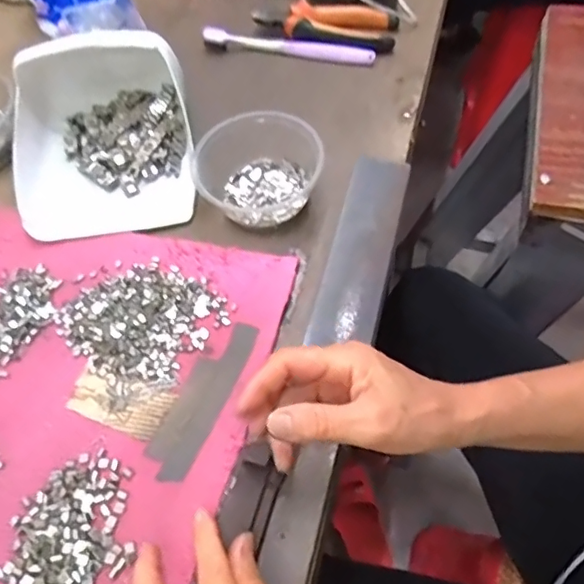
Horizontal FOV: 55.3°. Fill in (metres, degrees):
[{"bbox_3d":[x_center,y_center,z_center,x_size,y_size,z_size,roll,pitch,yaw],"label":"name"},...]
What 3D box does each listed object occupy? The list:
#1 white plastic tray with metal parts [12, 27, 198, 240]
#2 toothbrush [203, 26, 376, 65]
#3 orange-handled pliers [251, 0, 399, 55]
[{"bbox_3d":[-0.170,-0.153,0.497,0.153,0.076,0.189,-10,60,-1],"label":"white plastic tray with metal parts"},{"bbox_3d":[-0.004,-0.262,0.589,0.184,0.012,0.019,12,62,13],"label":"toothbrush"},{"bbox_3d":[0.035,-0.289,0.596,0.151,0.020,0.059,14,62,14],"label":"orange-handled pliers"}]

